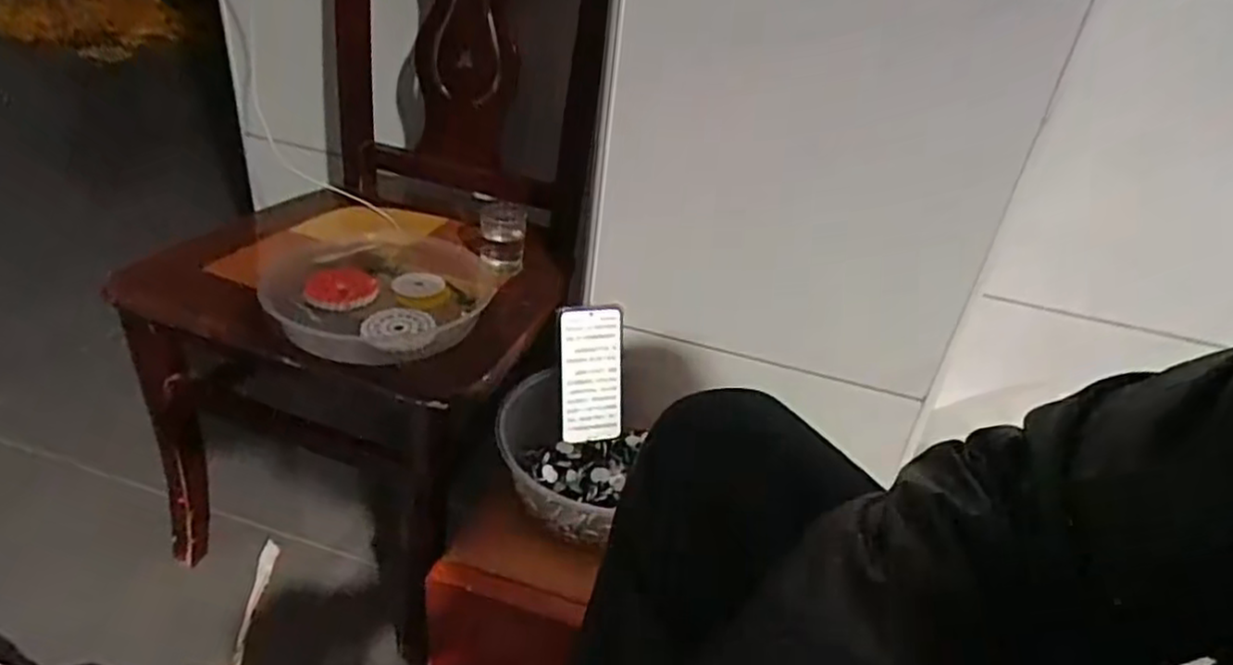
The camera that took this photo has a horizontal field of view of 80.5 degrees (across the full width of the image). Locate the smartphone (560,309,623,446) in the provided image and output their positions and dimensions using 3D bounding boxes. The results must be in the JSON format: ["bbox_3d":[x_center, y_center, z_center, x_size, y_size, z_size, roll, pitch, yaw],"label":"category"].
[{"bbox_3d":[-0.028,0.047,0.835,0.070,0.155,0.014,-3,12,-16],"label":"smartphone"}]

